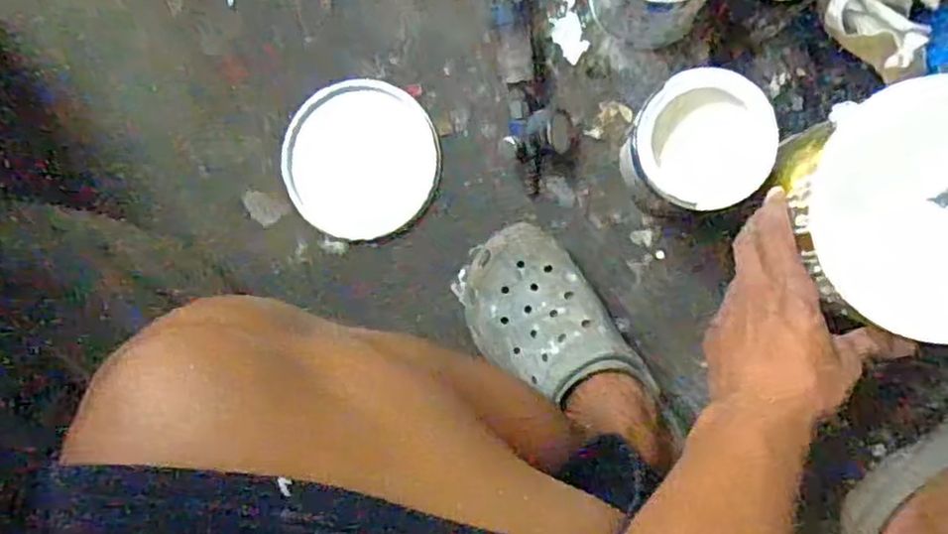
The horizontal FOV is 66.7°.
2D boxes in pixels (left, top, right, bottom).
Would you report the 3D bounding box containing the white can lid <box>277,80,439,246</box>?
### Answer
[{"bbox_3d":[-0.111,-0.106,0.711,0.150,0.008,0.157,0,91,6],"label":"white can lid"}]

